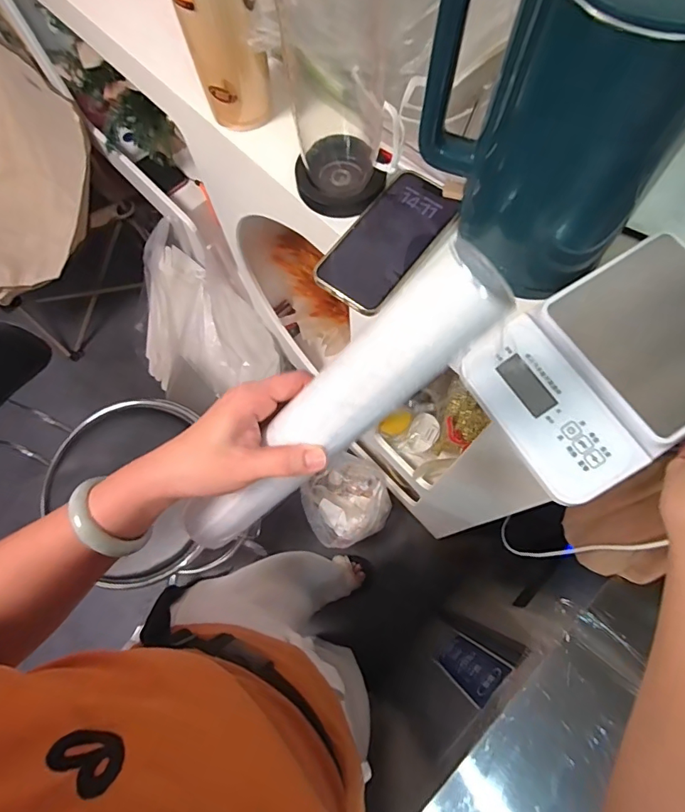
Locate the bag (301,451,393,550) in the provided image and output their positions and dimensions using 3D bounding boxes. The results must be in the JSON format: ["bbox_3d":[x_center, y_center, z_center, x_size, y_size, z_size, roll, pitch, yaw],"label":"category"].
[{"bbox_3d":[0.013,0.260,1.320,0.237,0.146,0.231,-32,73,-8],"label":"bag"}]

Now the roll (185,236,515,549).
[{"bbox_3d":[-0.023,0.020,0.311,0.299,0.035,0.048,-44,69,35],"label":"roll"}]

